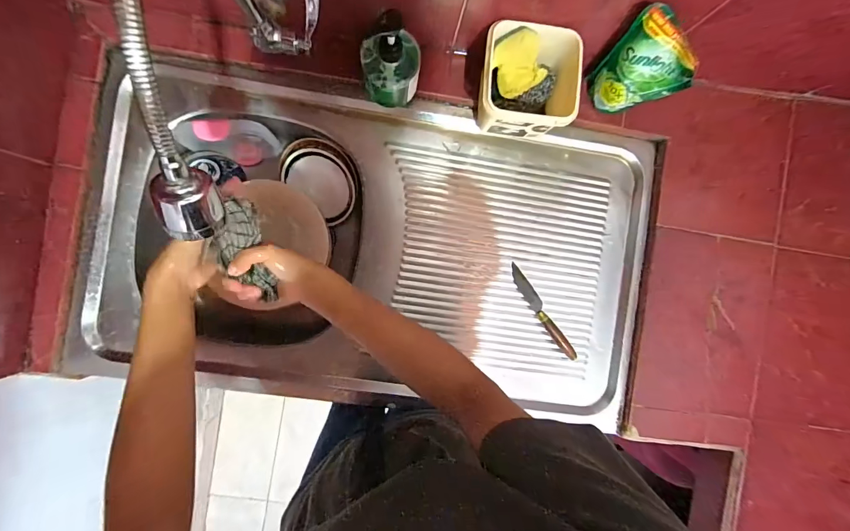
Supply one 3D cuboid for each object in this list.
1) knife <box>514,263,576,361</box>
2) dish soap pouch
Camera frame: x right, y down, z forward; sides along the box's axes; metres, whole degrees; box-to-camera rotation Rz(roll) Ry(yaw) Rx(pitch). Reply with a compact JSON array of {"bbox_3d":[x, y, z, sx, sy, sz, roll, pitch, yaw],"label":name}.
[{"bbox_3d":[0.195,0.078,0.627,0.021,0.012,0.181,-34,91,-5],"label":"knife"},{"bbox_3d":[0.292,-0.262,0.524,0.023,0.167,0.101,-44,94,-3],"label":"dish soap pouch"}]

